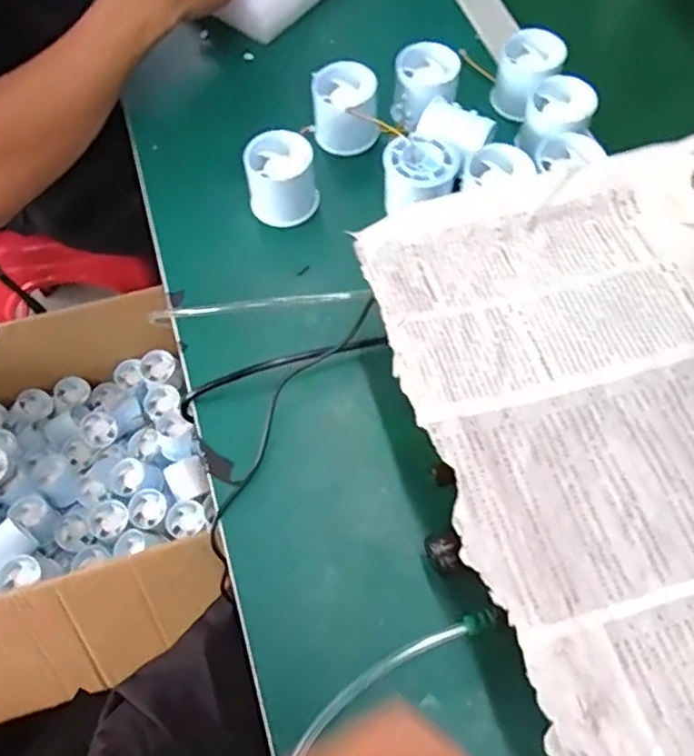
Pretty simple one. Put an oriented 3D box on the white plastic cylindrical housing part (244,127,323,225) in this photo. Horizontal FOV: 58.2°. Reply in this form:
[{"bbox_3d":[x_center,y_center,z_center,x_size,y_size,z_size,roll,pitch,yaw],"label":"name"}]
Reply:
[{"bbox_3d":[-0.053,-0.158,0.508,0.053,0.062,0.057,0,63,0],"label":"white plastic cylindrical housing part"}]

